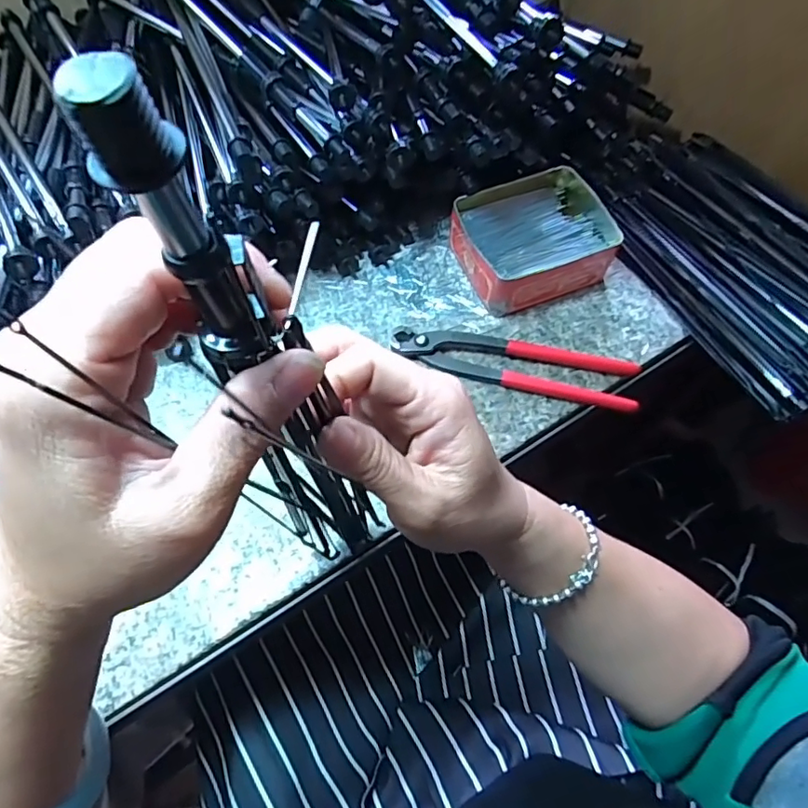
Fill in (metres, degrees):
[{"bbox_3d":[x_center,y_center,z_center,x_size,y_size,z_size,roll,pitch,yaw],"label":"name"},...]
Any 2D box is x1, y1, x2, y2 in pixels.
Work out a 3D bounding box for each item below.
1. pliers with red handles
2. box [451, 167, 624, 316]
[{"bbox_3d":[0.089,-0.035,0.441,0.191,0.012,0.045,13,63,4],"label":"pliers with red handles"},{"bbox_3d":[0.112,-0.144,0.479,0.131,0.044,0.104,-20,66,-12],"label":"box"}]

